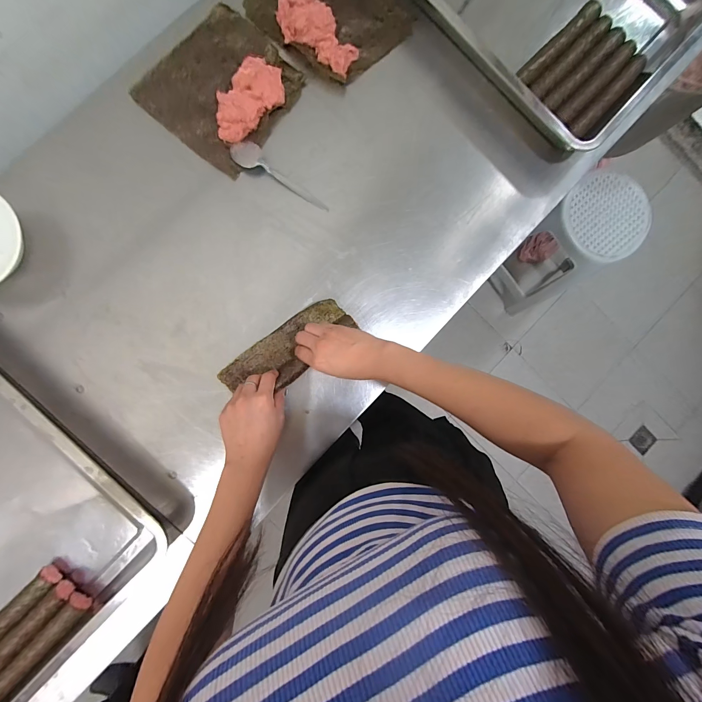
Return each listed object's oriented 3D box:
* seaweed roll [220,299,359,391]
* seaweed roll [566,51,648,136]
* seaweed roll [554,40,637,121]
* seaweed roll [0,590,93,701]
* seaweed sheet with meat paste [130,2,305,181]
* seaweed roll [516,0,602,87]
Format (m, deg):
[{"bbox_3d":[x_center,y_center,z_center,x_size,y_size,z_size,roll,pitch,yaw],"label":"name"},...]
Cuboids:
[{"bbox_3d":[-0.090,0.000,0.461,0.200,0.033,0.075,-35,93,-4],"label":"seaweed roll"},{"bbox_3d":[0.409,-0.405,0.511,0.030,0.027,0.181,45,86,-4],"label":"seaweed roll"},{"bbox_3d":[0.390,-0.427,0.509,0.175,0.020,0.027,-44,94,-4],"label":"seaweed roll"},{"bbox_3d":[-0.429,0.409,0.425,0.028,0.033,0.191,41,86,-4],"label":"seaweed roll"},{"bbox_3d":[-0.187,-0.389,0.464,0.182,0.024,0.197,39,86,-4],"label":"seaweed sheet with meat paste"},{"bbox_3d":[0.331,-0.485,0.504,0.031,0.025,0.196,44,86,-4],"label":"seaweed roll"}]

